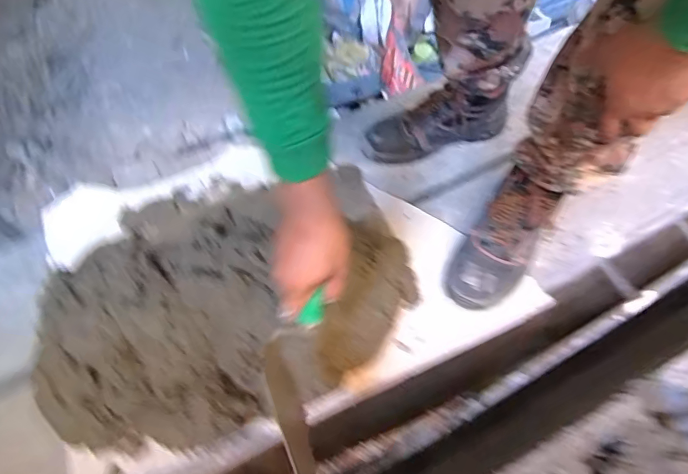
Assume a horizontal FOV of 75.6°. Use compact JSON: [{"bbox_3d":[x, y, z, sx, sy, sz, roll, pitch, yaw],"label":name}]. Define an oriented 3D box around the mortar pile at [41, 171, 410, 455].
[{"bbox_3d":[-0.169,0.057,0.652,0.516,0.112,0.403,-21,63,-11],"label":"mortar pile"}]

